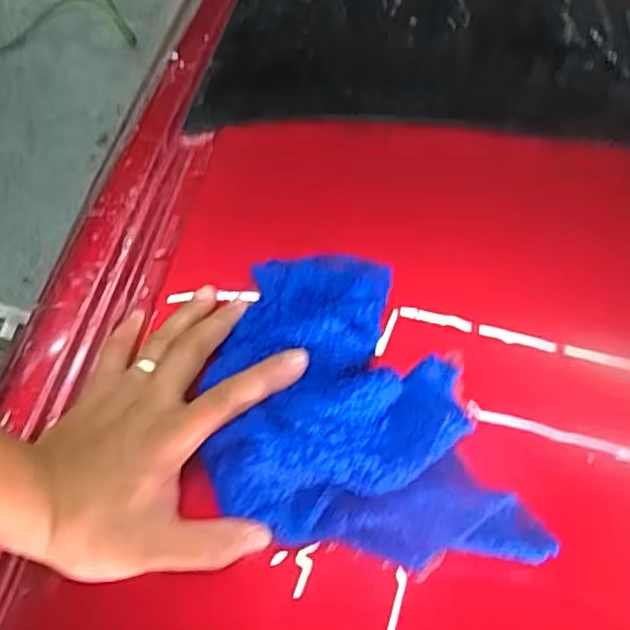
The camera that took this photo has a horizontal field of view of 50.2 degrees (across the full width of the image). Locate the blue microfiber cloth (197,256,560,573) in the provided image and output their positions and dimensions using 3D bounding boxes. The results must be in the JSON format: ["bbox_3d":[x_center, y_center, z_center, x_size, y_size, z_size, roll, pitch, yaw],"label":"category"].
[{"bbox_3d":[0.013,0.057,0.389,0.155,0.066,0.218,-22,73,-8],"label":"blue microfiber cloth"}]

